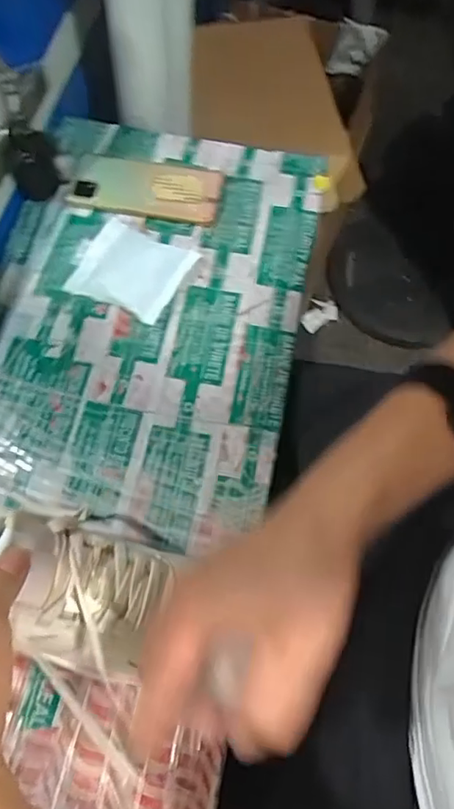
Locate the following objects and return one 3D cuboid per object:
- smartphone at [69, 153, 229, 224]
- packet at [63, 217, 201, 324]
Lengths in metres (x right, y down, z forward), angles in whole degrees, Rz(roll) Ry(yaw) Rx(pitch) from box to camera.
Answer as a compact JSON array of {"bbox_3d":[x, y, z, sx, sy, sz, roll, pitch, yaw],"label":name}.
[{"bbox_3d":[-0.091,-0.246,0.640,0.167,0.011,0.079,6,66,-1],"label":"smartphone"},{"bbox_3d":[-0.098,-0.144,0.587,0.106,0.019,0.095,23,67,7],"label":"packet"}]

